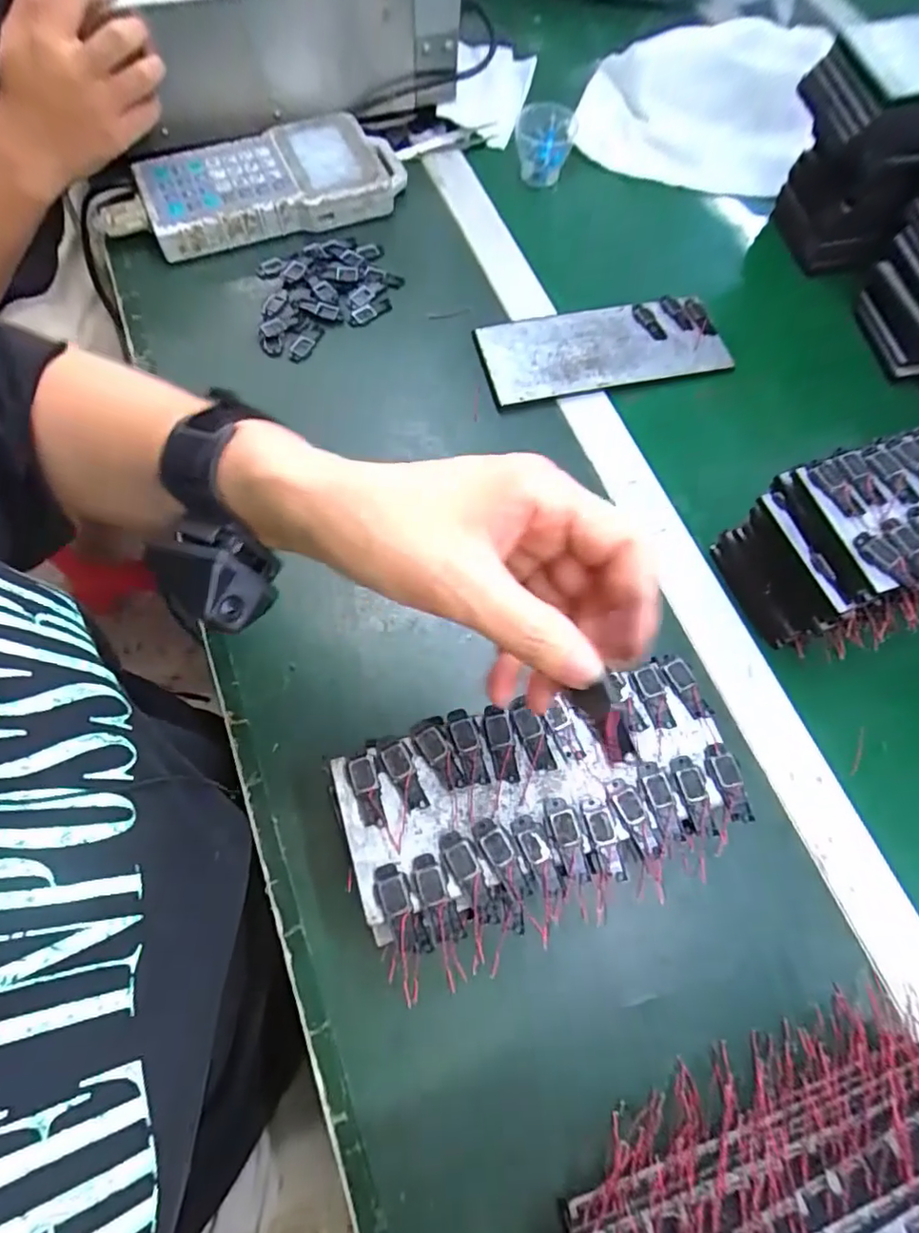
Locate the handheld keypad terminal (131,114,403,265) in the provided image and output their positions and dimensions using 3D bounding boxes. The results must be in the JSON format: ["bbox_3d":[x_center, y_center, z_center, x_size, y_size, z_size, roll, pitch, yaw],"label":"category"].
[{"bbox_3d":[-0.162,-0.384,0.524,0.219,0.034,0.105,-21,71,-11],"label":"handheld keypad terminal"}]

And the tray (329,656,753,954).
[{"bbox_3d":[0.042,0.092,0.305,0.195,0.015,0.098,-15,69,-8],"label":"tray"}]

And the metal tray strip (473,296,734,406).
[{"bbox_3d":[0.118,-0.219,0.485,0.195,0.013,0.079,-14,69,-8],"label":"metal tray strip"}]

